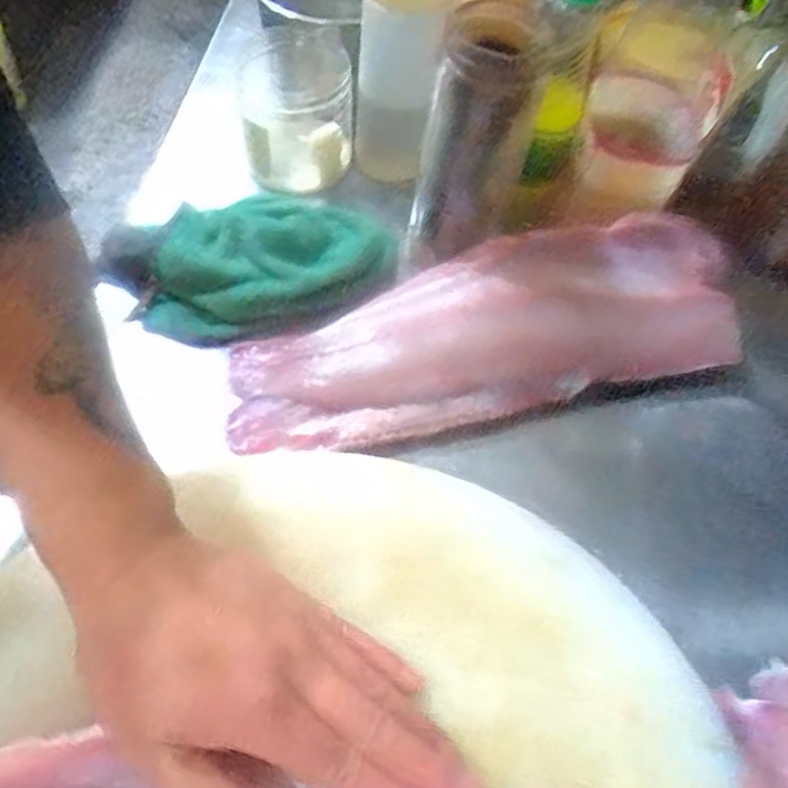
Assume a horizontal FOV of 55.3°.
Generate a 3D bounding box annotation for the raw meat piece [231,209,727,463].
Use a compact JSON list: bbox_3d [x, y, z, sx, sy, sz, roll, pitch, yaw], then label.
[{"bbox_3d":[0.064,-0.042,0.487,0.347,0.049,0.110,-12,58,-13],"label":"raw meat piece"}]

